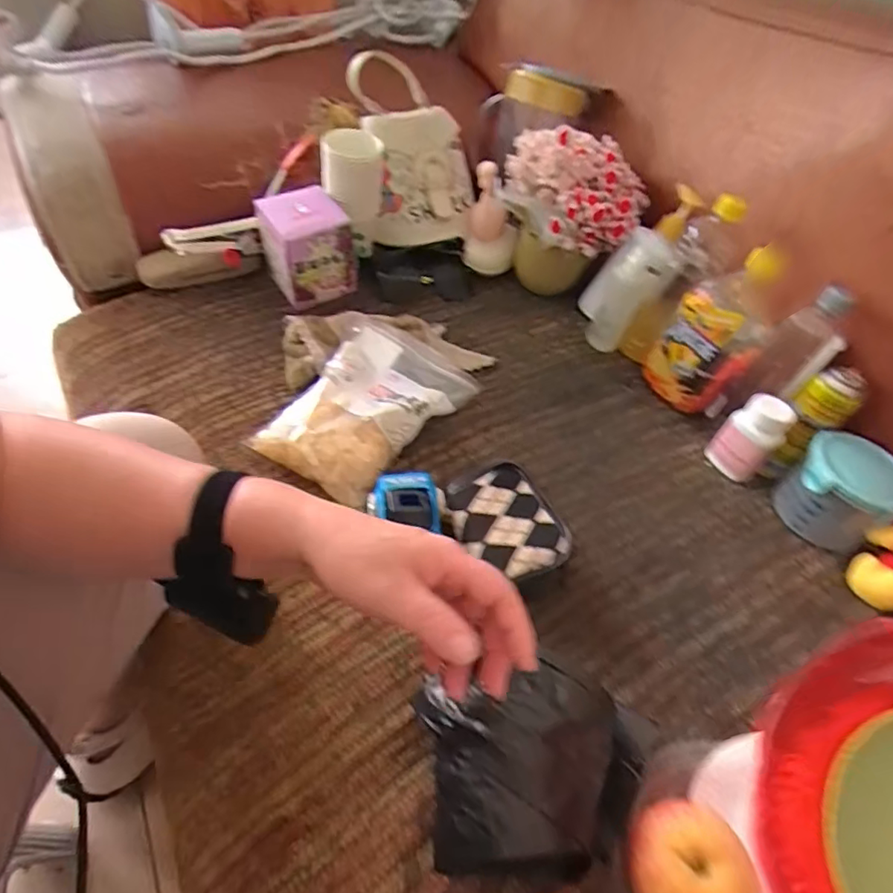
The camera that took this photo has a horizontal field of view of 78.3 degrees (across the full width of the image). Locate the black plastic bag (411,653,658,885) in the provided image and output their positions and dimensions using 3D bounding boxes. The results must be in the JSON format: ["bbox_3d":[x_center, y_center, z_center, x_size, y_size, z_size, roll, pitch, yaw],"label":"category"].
[{"bbox_3d":[0.069,0.227,0.383,0.167,0.080,0.115,-1,51,-3],"label":"black plastic bag"}]

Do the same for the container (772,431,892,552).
[{"bbox_3d":[0.409,0.048,0.562,0.099,0.086,0.088,38,58,25],"label":"container"}]

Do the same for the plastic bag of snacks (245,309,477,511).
[{"bbox_3d":[-0.086,-0.043,0.611,0.168,0.048,0.229,23,53,16],"label":"plastic bag of snacks"}]

